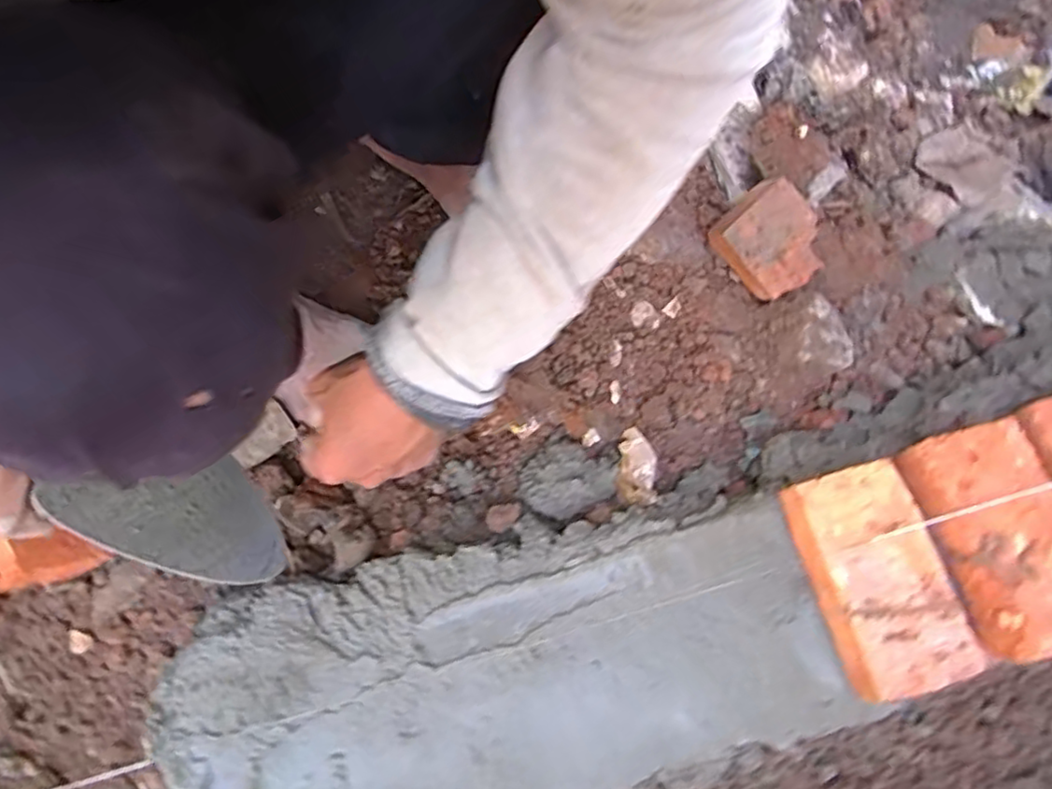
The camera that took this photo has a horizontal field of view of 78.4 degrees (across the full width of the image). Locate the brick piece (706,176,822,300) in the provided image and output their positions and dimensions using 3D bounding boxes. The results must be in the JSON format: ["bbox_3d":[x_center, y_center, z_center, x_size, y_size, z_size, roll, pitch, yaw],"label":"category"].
[{"bbox_3d":[0.226,-0.142,0.601,0.082,0.039,0.097,-34,102,1],"label":"brick piece"}]

